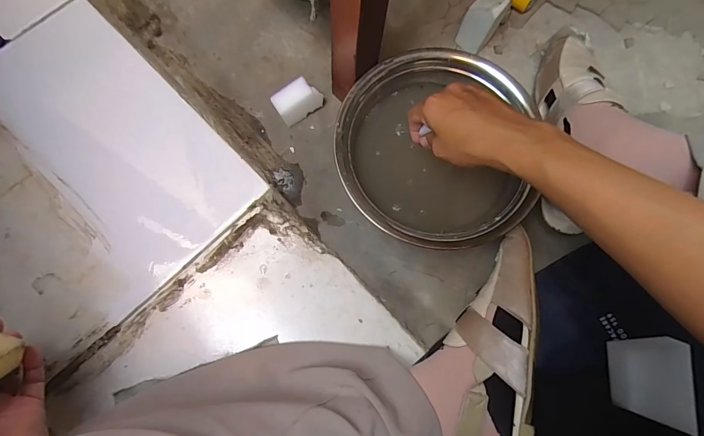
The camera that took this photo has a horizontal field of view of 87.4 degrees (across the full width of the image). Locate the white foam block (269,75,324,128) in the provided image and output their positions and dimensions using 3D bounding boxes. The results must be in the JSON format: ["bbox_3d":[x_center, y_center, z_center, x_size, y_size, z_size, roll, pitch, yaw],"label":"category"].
[{"bbox_3d":[-0.070,-0.150,0.475,0.058,0.034,0.035,-37,81,-9],"label":"white foam block"}]

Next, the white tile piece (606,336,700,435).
[{"bbox_3d":[0.304,0.164,0.378,0.017,0.072,0.087,-4,87,-40],"label":"white tile piece"}]

